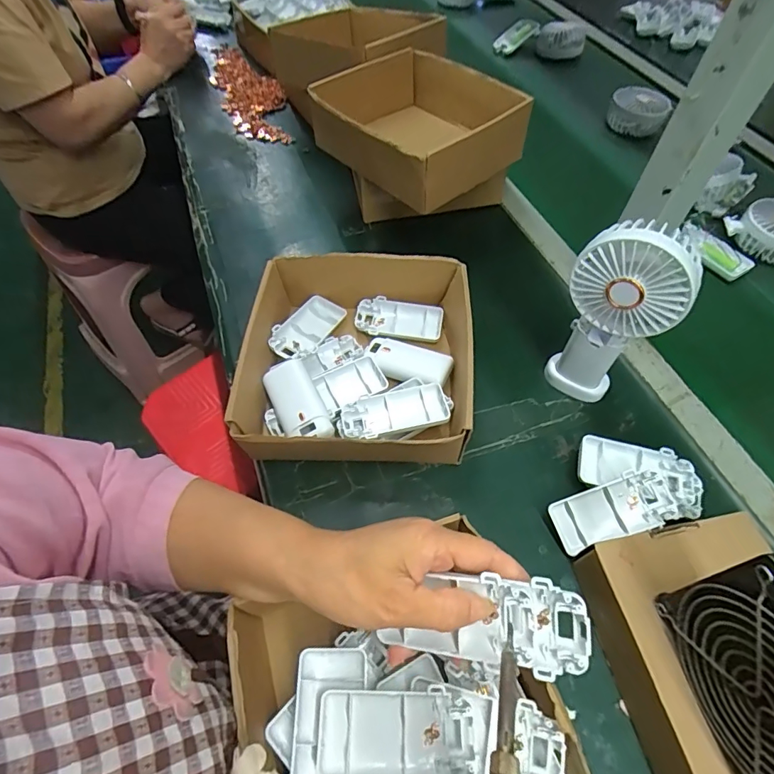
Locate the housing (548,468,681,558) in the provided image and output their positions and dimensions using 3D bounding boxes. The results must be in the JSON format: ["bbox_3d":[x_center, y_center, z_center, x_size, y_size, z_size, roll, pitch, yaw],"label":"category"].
[{"bbox_3d":[0.191,0.102,0.384,0.102,0.019,0.042,-20,78,-1],"label":"housing"}]

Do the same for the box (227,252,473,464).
[{"bbox_3d":[-0.028,-0.030,0.453,0.198,0.068,0.213,1,58,1],"label":"box"}]

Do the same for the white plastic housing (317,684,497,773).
[{"bbox_3d":[0.013,0.214,0.280,0.107,0.018,0.048,-3,59,0],"label":"white plastic housing"}]

